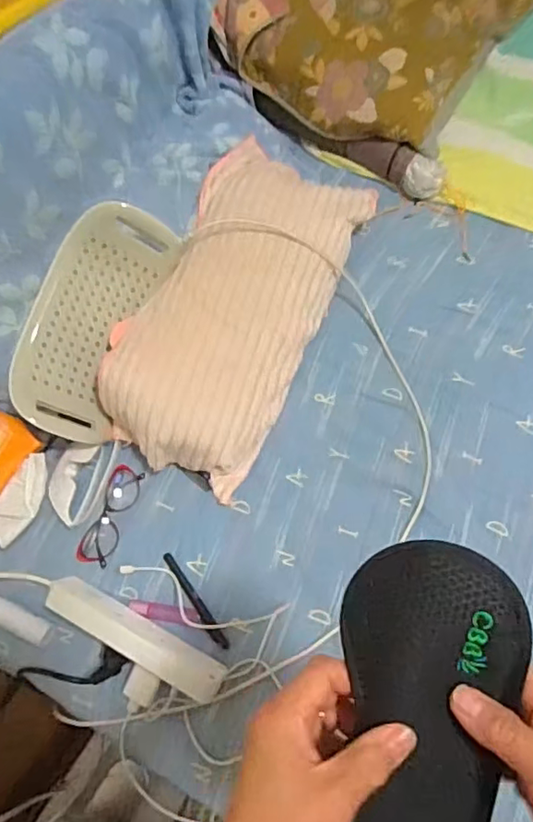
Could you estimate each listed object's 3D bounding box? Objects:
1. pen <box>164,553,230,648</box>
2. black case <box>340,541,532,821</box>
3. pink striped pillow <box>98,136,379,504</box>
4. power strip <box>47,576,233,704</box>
[{"bbox_3d":[-0.092,0.237,0.718,0.014,0.014,0.138,-35,72,-9],"label":"pen"},{"bbox_3d":[0.086,0.172,0.310,0.089,0.022,0.194,2,94,4],"label":"black case"},{"bbox_3d":[-0.045,-0.145,0.810,0.232,0.094,0.482,24,73,11],"label":"pink striped pillow"},{"bbox_3d":[-0.158,0.272,0.691,0.227,0.043,0.047,26,73,12],"label":"power strip"}]

